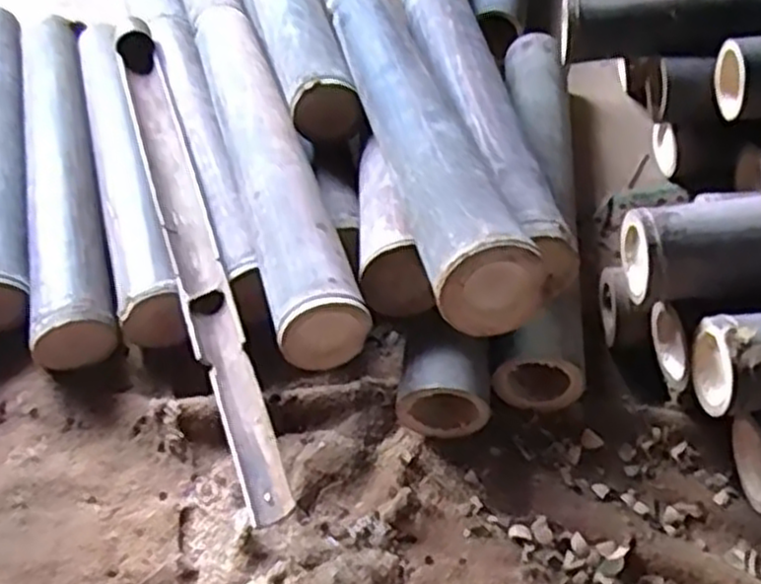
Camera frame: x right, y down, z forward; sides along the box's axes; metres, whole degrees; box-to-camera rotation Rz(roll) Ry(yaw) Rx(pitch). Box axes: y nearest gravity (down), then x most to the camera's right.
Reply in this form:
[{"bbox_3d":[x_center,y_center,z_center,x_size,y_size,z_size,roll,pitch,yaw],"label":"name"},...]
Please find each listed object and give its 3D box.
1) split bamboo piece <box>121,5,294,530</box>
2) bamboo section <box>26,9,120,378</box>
[{"bbox_3d":[-0.193,-0.074,0.784,0.044,0.038,0.663,-18,50,-10],"label":"split bamboo piece"},{"bbox_3d":[-0.365,-0.155,0.911,0.080,0.066,0.566,-15,50,-7],"label":"bamboo section"}]

